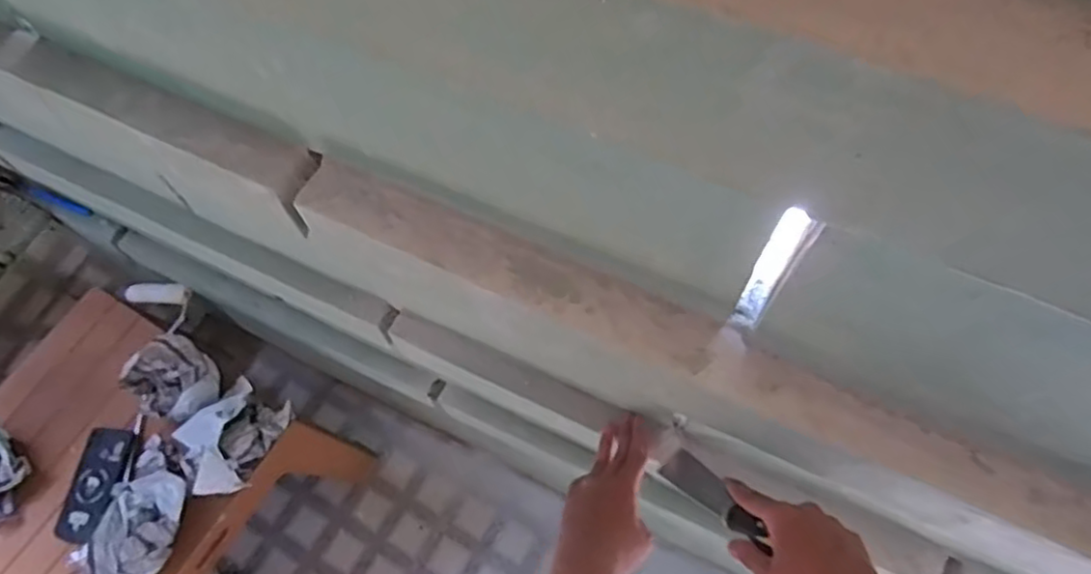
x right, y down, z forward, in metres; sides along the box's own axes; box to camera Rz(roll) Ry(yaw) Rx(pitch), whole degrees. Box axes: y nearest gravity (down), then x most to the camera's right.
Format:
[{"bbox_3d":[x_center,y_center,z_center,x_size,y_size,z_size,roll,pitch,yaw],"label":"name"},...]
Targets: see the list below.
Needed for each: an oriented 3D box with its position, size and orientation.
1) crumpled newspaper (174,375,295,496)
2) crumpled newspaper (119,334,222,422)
[{"bbox_3d":[-0.486,0.223,1.017,0.128,0.088,0.170,20,68,11],"label":"crumpled newspaper"},{"bbox_3d":[-0.570,0.145,1.038,0.106,0.119,0.115,-1,66,2],"label":"crumpled newspaper"}]

